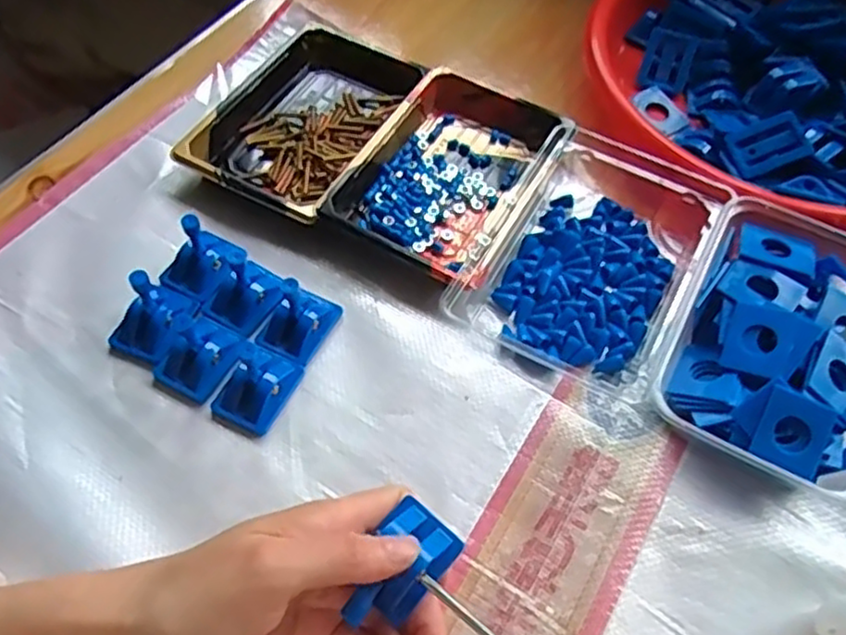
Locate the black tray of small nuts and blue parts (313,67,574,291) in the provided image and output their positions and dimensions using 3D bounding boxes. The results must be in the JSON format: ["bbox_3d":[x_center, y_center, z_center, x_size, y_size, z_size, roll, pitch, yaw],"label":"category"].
[{"bbox_3d":[0.019,-0.096,0.465,0.107,0.029,0.158,26,59,14],"label":"black tray of small nuts and blue parts"}]

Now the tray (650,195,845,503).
[{"bbox_3d":[0.197,0.014,0.395,0.107,0.035,0.165,25,59,13],"label":"tray"}]

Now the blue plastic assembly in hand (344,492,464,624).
[{"bbox_3d":[-0.010,0.102,0.299,0.032,0.018,0.052,36,62,19],"label":"blue plastic assembly in hand"}]

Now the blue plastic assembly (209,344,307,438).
[{"bbox_3d":[-0.089,0.037,0.386,0.034,0.018,0.046,25,59,13],"label":"blue plastic assembly"}]

